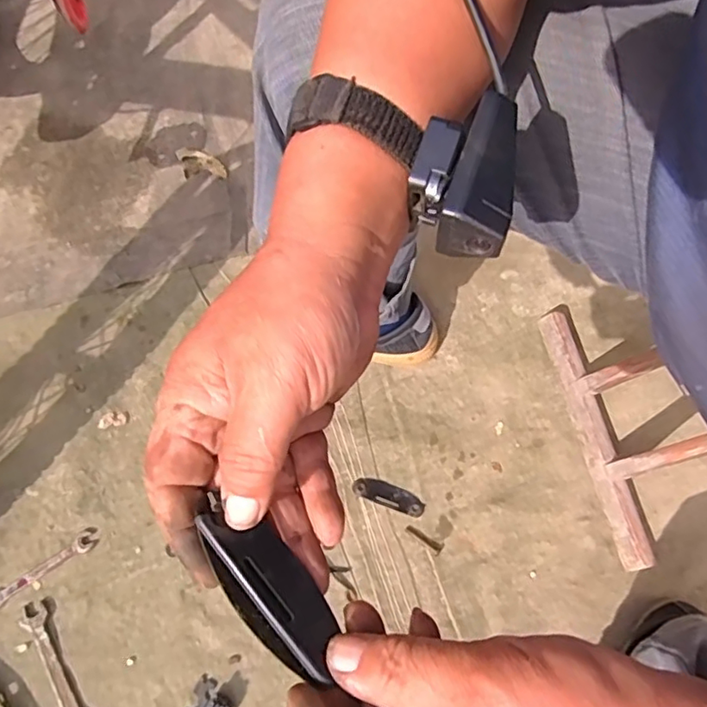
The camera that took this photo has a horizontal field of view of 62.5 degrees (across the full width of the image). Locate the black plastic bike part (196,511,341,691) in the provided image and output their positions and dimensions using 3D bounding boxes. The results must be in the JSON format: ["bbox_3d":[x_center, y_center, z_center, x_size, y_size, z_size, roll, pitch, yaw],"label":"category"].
[{"bbox_3d":[-0.032,0.092,0.228,0.028,0.015,0.072,-36,78,-18],"label":"black plastic bike part"}]

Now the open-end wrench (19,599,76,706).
[{"bbox_3d":[-0.302,0.325,0.592,0.031,0.004,0.152,-29,68,-15],"label":"open-end wrench"}]

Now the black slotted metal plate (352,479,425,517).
[{"bbox_3d":[0.042,0.169,0.692,0.087,0.004,0.025,19,64,7],"label":"black slotted metal plate"}]

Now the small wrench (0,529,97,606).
[{"bbox_3d":[-0.338,0.234,0.636,0.113,0.004,0.022,-34,69,-17],"label":"small wrench"}]

